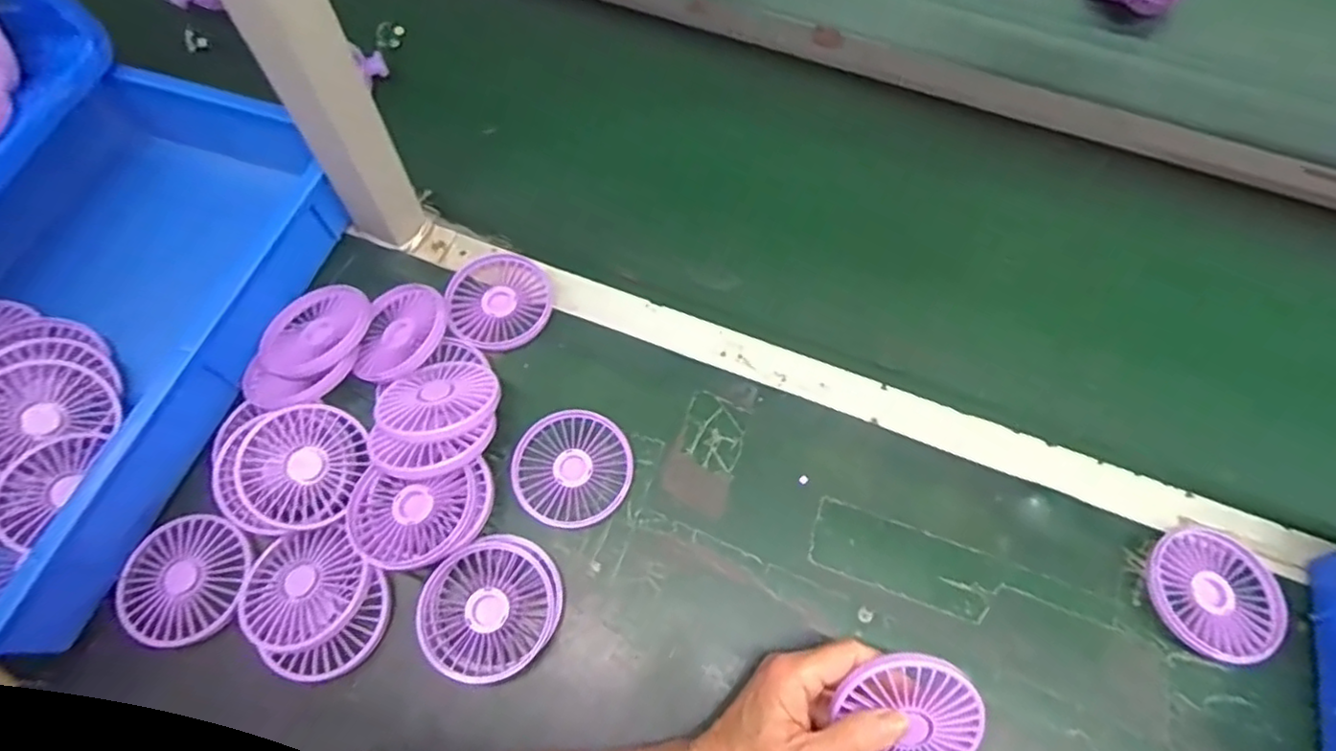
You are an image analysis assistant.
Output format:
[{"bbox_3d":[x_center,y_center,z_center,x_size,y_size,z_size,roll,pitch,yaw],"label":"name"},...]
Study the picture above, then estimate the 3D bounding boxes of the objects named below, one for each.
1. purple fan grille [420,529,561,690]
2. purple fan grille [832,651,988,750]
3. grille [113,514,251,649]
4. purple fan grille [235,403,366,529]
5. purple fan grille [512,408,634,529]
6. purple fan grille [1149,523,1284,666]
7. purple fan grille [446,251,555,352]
[{"bbox_3d":[-0.120,0.159,0.459,0.092,0.022,0.089,0,64,0],"label":"purple fan grille"},{"bbox_3d":[0.145,0.204,0.395,0.078,0.013,0.085,1,106,5],"label":"purple fan grille"},{"bbox_3d":[-0.337,0.144,0.471,0.085,0.022,0.084,0,64,0],"label":"grille"},{"bbox_3d":[-0.260,0.063,0.473,0.078,0.014,0.085,18,72,-9],"label":"purple fan grille"},{"bbox_3d":[-0.072,0.070,0.504,0.087,0.009,0.085,0,64,0],"label":"purple fan grille"},{"bbox_3d":[0.379,0.152,0.465,0.085,0.018,0.087,0,64,0],"label":"purple fan grille"},{"bbox_3d":[-0.141,-0.066,0.561,0.083,0.014,0.094,-11,65,-5],"label":"purple fan grille"}]

